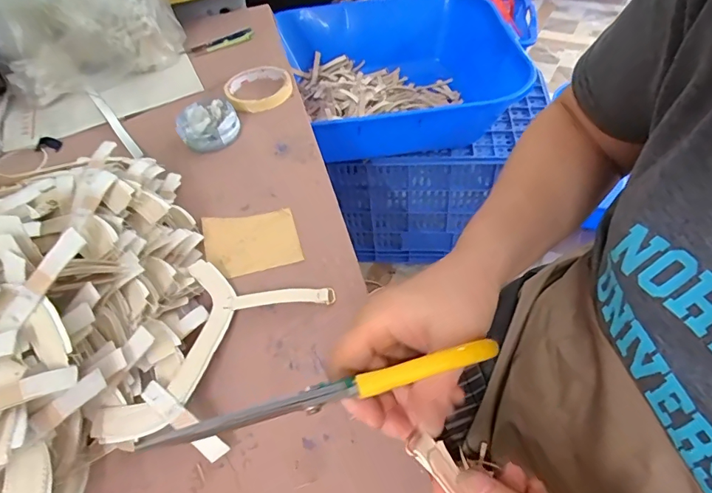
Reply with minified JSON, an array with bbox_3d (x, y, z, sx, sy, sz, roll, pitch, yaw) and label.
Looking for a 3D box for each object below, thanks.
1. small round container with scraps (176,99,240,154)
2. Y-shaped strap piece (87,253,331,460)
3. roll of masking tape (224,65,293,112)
[{"bbox_3d":[-0.181,-0.148,0.545,0.071,0.033,0.067,-22,51,-12],"label":"small round container with scraps"},{"bbox_3d":[-0.103,0.082,0.342,0.120,0.020,0.162,9,52,13],"label":"Y-shaped strap piece"},{"bbox_3d":[-0.133,-0.214,0.608,0.086,0.027,0.092,-16,50,-7],"label":"roll of masking tape"}]

